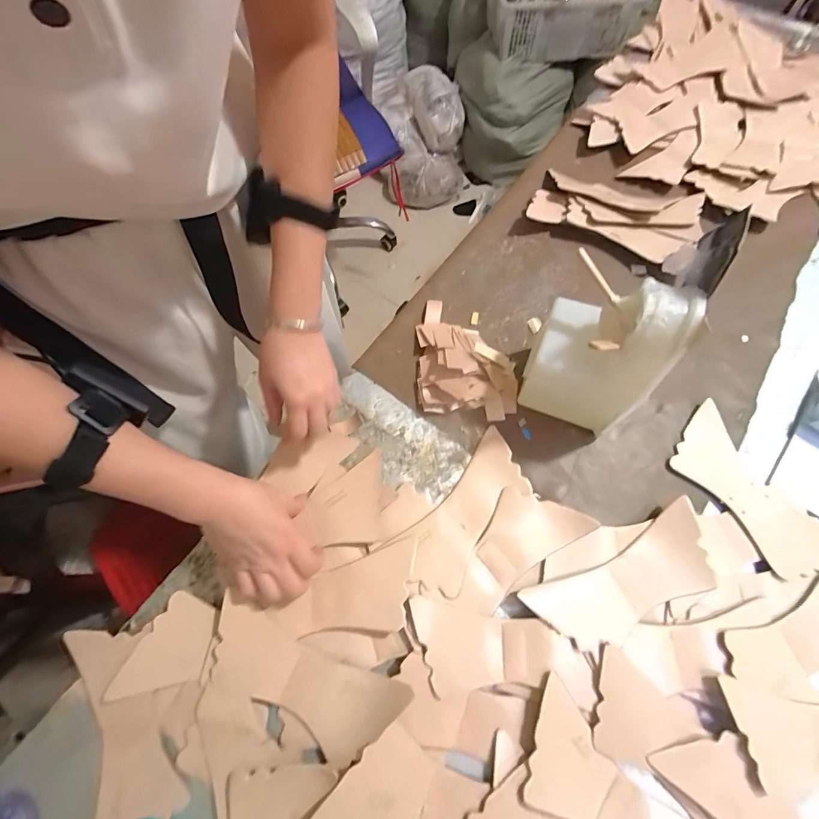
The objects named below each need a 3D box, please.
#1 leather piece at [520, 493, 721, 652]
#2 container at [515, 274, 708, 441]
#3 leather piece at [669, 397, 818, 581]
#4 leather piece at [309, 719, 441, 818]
[{"bbox_3d":[0.236,0.187,0.423,0.212,0.018,0.081,-25,69,-9],"label":"leather piece"},{"bbox_3d":[0.202,-0.059,0.434,0.117,0.200,0.099,24,70,11],"label":"container"},{"bbox_3d":[0.400,0.098,0.463,0.085,0.011,0.207,-28,68,-8],"label":"leather piece"},{"bbox_3d":[-0.027,0.362,0.358,0.107,0.010,0.085,-44,93,-15],"label":"leather piece"}]

